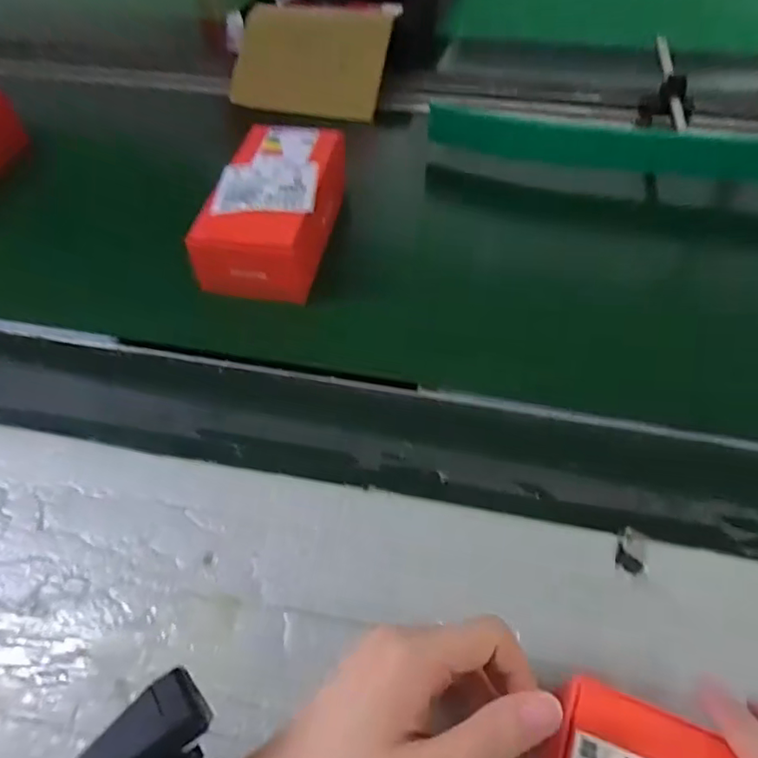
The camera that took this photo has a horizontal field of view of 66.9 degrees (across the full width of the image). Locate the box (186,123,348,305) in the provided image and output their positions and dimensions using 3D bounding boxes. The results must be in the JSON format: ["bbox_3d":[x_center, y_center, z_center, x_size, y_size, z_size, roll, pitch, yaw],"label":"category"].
[{"bbox_3d":[-0.091,-0.155,0.516,0.093,0.058,0.189,8,53,7],"label":"box"}]

